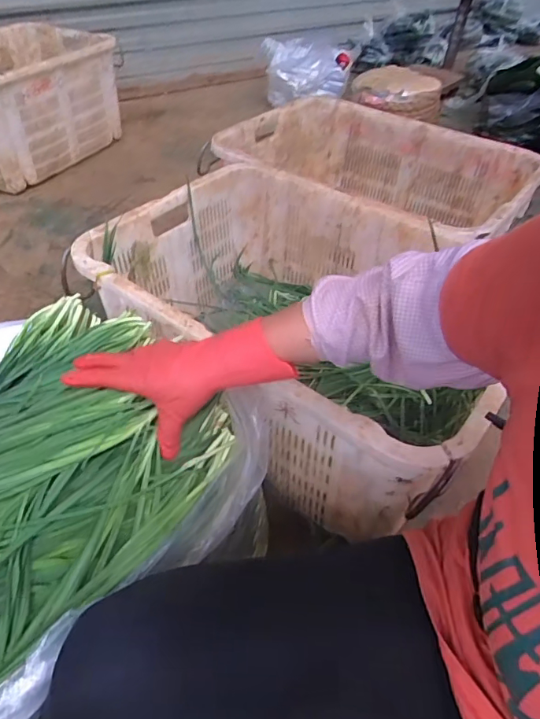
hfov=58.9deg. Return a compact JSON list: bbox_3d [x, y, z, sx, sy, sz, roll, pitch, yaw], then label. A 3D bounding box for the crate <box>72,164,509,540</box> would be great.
[{"bbox_3d":[0.044,-0.051,0.853,0.643,0.308,0.504,24,49,22],"label":"crate"}]

